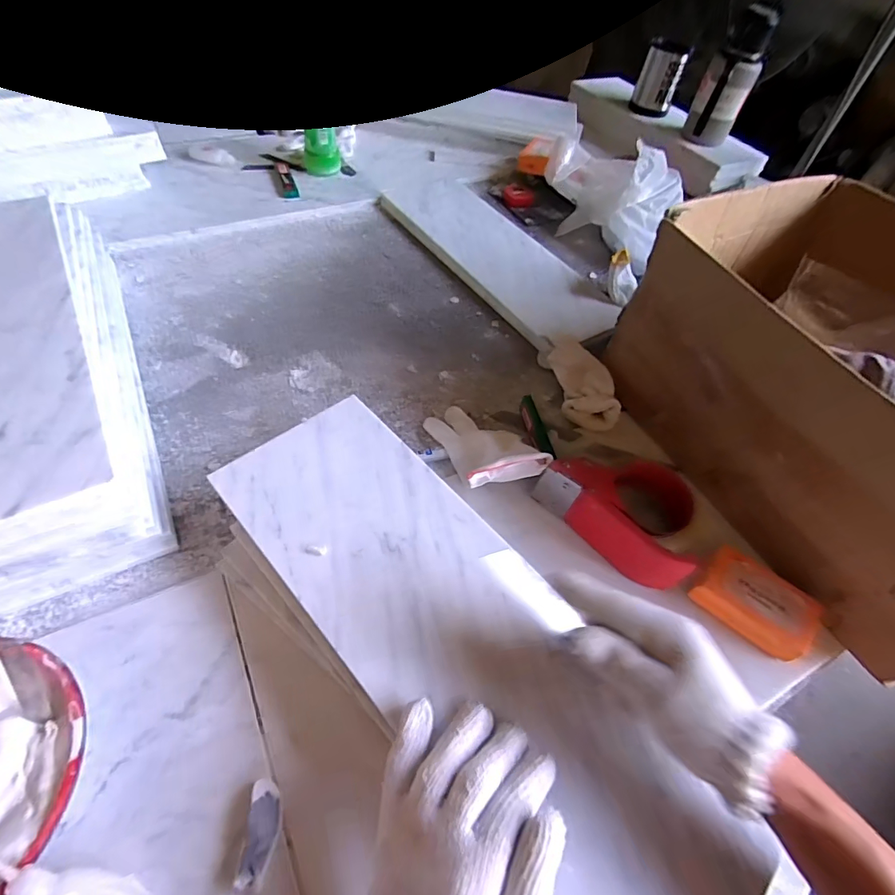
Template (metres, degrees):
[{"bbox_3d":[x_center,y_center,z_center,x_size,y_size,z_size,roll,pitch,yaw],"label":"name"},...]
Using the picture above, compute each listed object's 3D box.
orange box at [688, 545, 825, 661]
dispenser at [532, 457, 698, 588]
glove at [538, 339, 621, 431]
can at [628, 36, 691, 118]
[{"bbox_3d":[0.274,0.134,0.415,0.062,0.030,0.097,-36,63,-28],"label":"orange box"},{"bbox_3d":[0.169,0.053,0.449,0.146,0.057,0.091,36,58,21],"label":"dispenser"},{"bbox_3d":[0.157,-0.081,0.562,0.058,0.035,0.139,-8,54,-11],"label":"glove"},{"bbox_3d":[0.453,-0.790,1.016,0.084,0.127,0.082,16,55,6],"label":"can"}]

